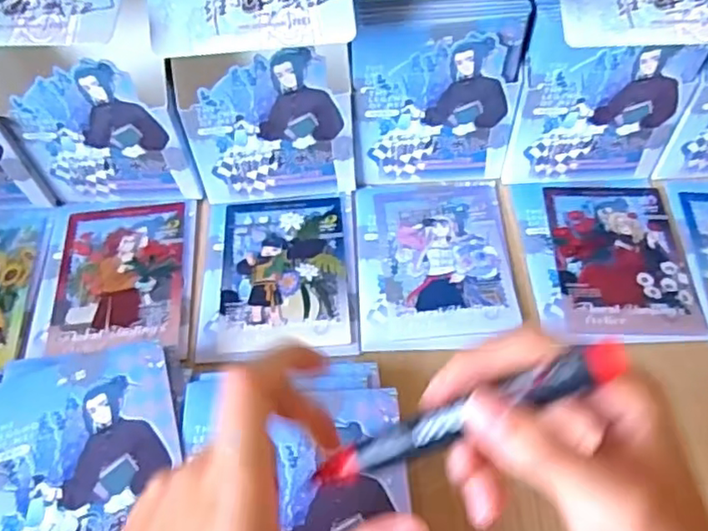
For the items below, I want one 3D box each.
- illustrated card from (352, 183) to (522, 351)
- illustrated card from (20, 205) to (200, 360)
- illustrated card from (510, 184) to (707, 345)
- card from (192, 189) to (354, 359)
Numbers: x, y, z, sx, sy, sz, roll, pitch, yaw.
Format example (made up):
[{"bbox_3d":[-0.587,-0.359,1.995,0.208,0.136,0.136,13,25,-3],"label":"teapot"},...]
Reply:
[{"bbox_3d":[0.058,-0.007,0.460,0.110,0.004,0.141,-2,57,1],"label":"illustrated card"},{"bbox_3d":[-0.172,0.008,0.459,0.108,0.010,0.141,-4,56,-1],"label":"illustrated card"},{"bbox_3d":[0.181,-0.006,0.457,0.111,0.004,0.136,-1,55,3],"label":"illustrated card"},{"bbox_3d":[-0.054,0.005,0.459,0.108,0.004,0.135,-4,57,0],"label":"card"}]

